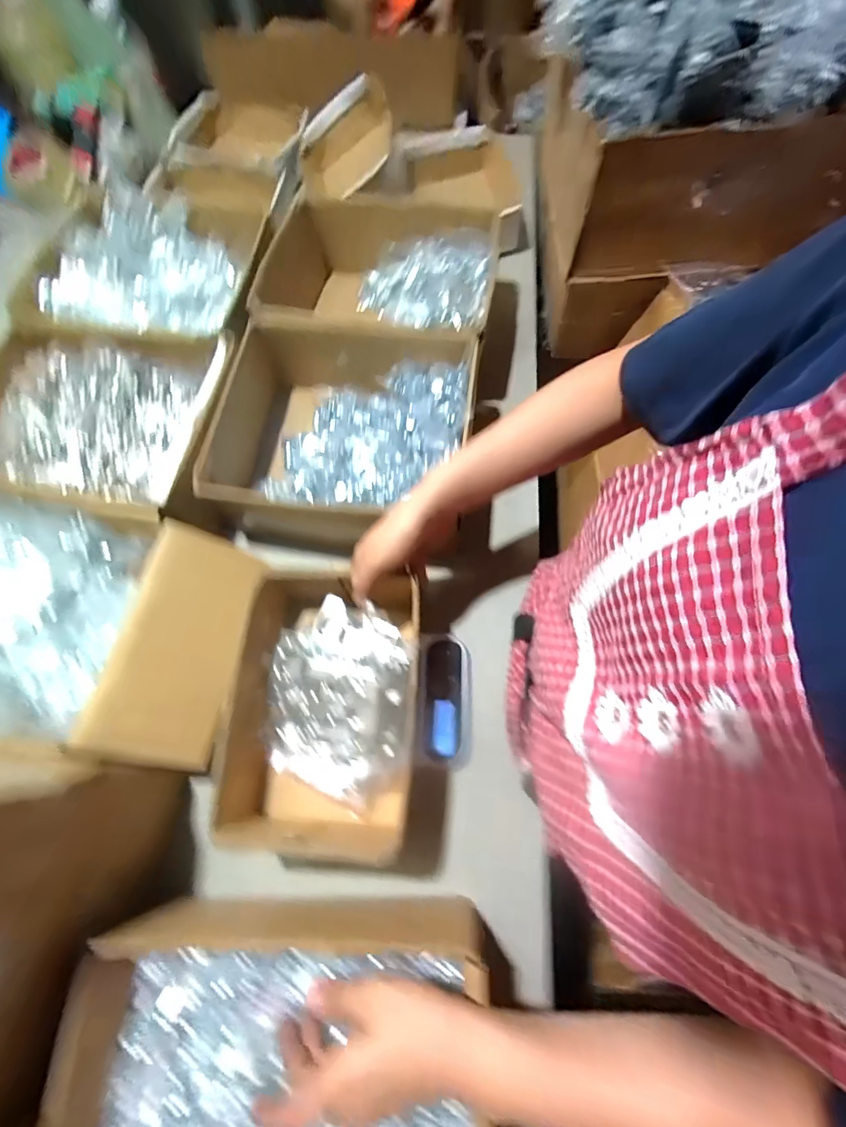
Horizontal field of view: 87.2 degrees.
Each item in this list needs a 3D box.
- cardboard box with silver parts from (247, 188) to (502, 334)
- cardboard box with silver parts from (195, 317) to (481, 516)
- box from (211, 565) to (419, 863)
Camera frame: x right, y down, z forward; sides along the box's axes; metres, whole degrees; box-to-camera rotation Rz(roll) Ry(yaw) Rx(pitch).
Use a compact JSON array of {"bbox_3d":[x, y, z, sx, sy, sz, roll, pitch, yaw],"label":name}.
[{"bbox_3d":[-0.052,-0.442,0.692,0.322,0.128,0.327,9,71,4],"label":"cardboard box with silver parts"},{"bbox_3d":[-0.100,-0.167,0.582,0.313,0.110,0.263,6,71,3],"label":"cardboard box with silver parts"},{"bbox_3d":[-0.096,0.139,0.450,0.177,0.088,0.276,0,71,1],"label":"box"}]

